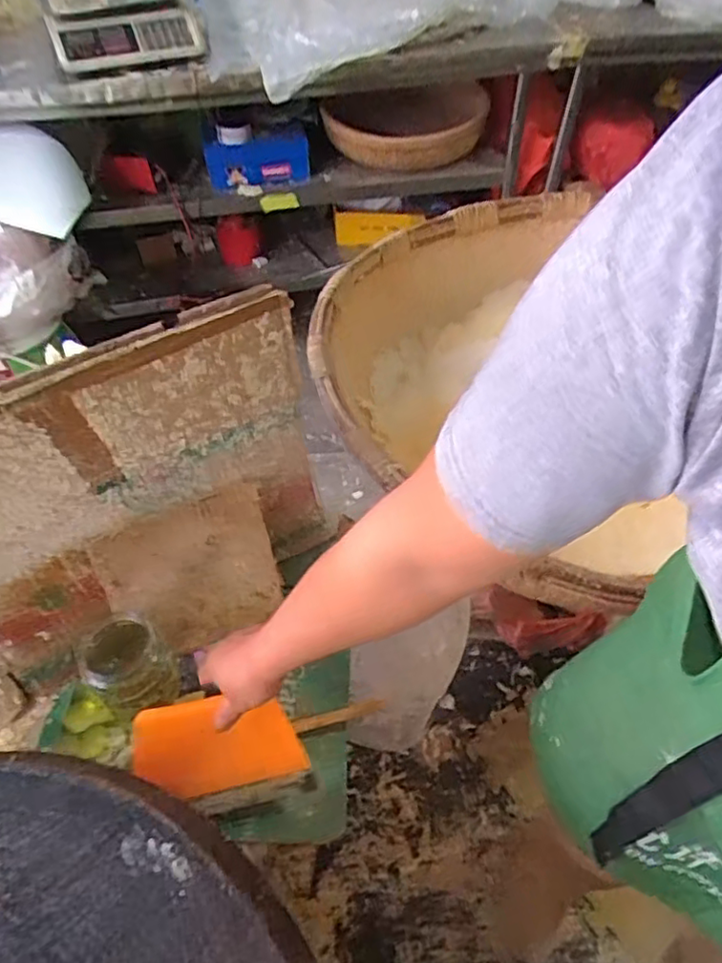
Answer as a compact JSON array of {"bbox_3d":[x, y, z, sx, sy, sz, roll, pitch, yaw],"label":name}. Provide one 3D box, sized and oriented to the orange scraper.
[{"bbox_3d":[-0.153,0.280,0.684,0.170,0.005,0.103,-11,95,-7],"label":"orange scraper"}]

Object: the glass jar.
[{"bbox_3d":[-0.268,0.220,0.754,0.081,0.124,0.076,0,51,0],"label":"glass jar"}]

